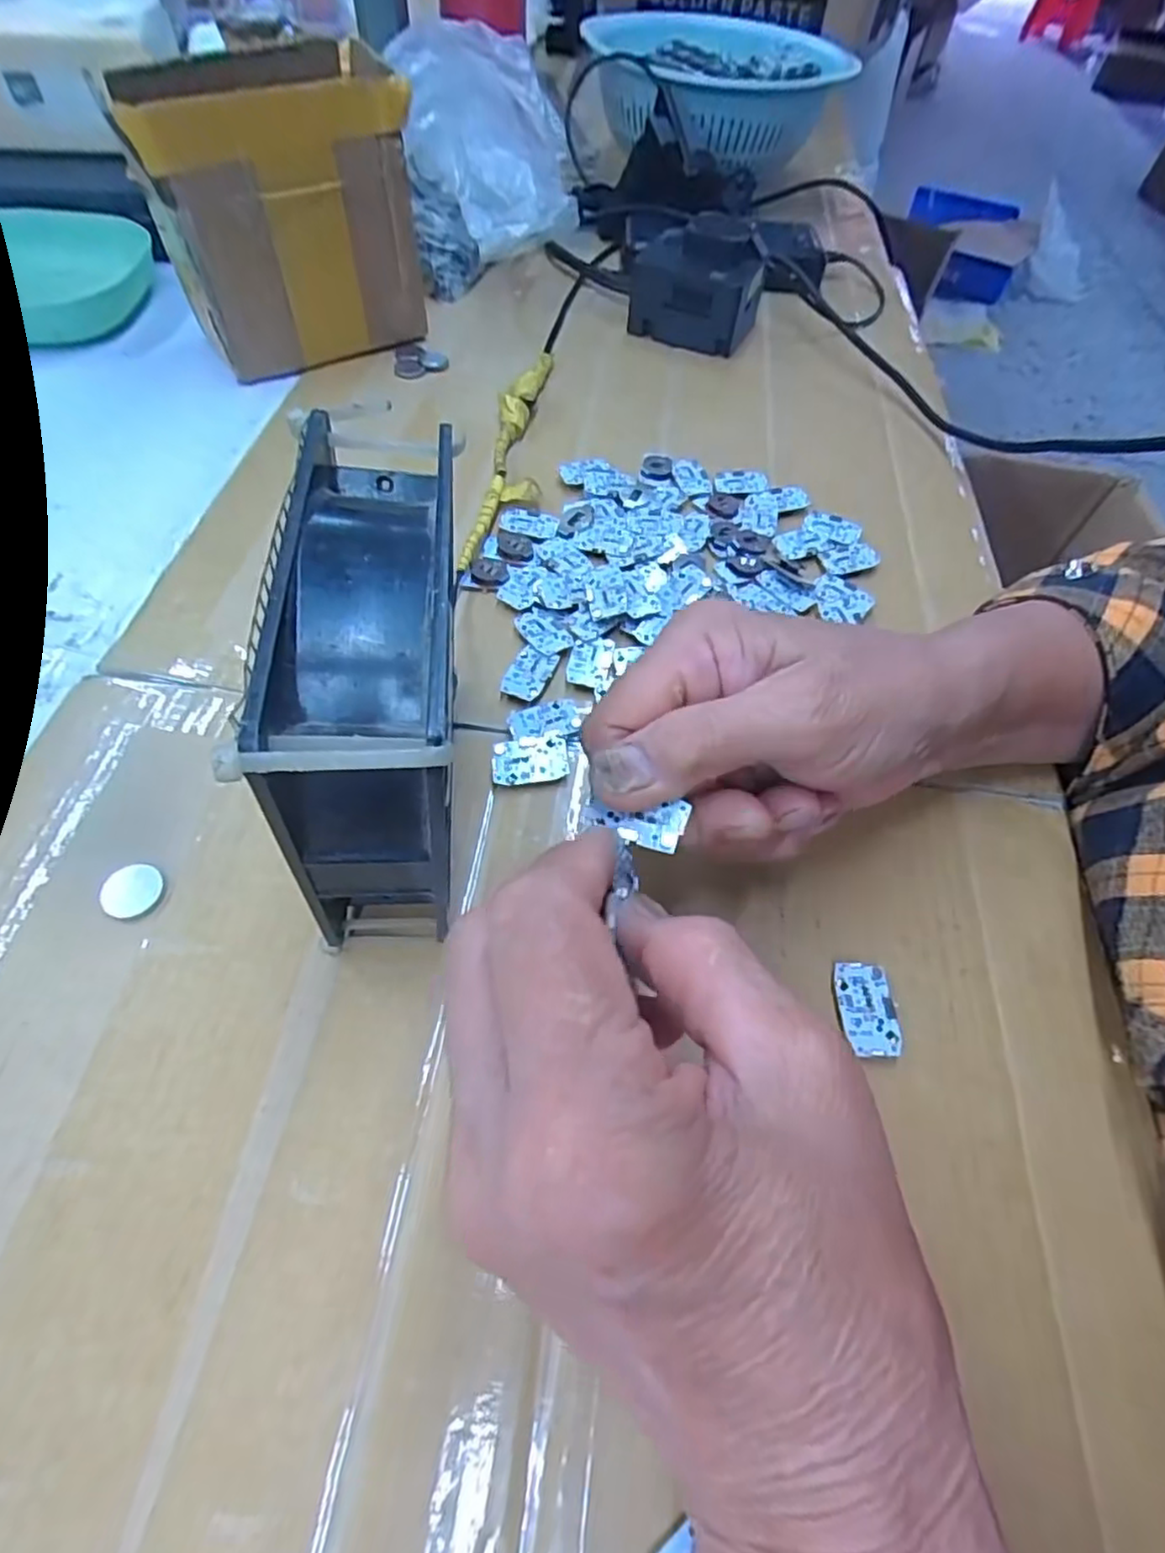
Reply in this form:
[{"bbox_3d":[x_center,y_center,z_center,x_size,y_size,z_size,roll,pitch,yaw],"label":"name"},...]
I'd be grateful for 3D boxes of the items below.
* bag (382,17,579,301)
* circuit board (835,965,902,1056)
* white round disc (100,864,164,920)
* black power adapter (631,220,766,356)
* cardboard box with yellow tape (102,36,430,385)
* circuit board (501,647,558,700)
[{"bbox_3d":[-0.064,-0.402,0.443,0.108,0.123,0.085,-4,58,-8],"label":"bag"},{"bbox_3d":[0.094,0.078,0.223,0.018,0.006,0.030,3,58,-2],"label":"circuit board"},{"bbox_3d":[-0.156,0.039,0.229,0.019,0.004,0.018,2,58,-3],"label":"white round disc"},{"bbox_3d":[0.078,-0.331,0.452,0.083,0.057,0.060,22,58,9],"label":"black power adapter"},{"bbox_3d":[-0.167,-0.315,0.381,0.132,0.130,0.082,-21,62,-16],"label":"cardboard box with yellow tape"},{"bbox_3d":[-0.023,-0.046,0.288,0.019,0.004,0.027,20,59,8],"label":"circuit board"}]

